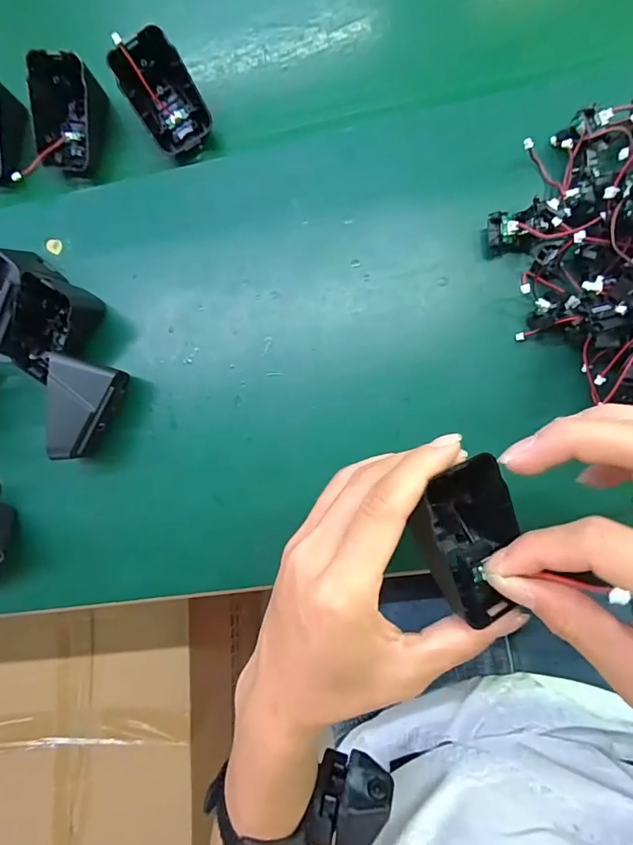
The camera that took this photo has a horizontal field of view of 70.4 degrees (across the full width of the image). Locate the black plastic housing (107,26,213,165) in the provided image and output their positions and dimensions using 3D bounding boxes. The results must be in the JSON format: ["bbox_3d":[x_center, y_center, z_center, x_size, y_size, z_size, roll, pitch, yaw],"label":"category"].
[{"bbox_3d":[-0.104,-0.223,0.310,0.045,0.045,0.062,-30,82,4],"label":"black plastic housing"}]

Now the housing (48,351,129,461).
[{"bbox_3d":[-0.149,-0.007,0.294,0.031,0.047,0.060,9,86,8],"label":"housing"}]

